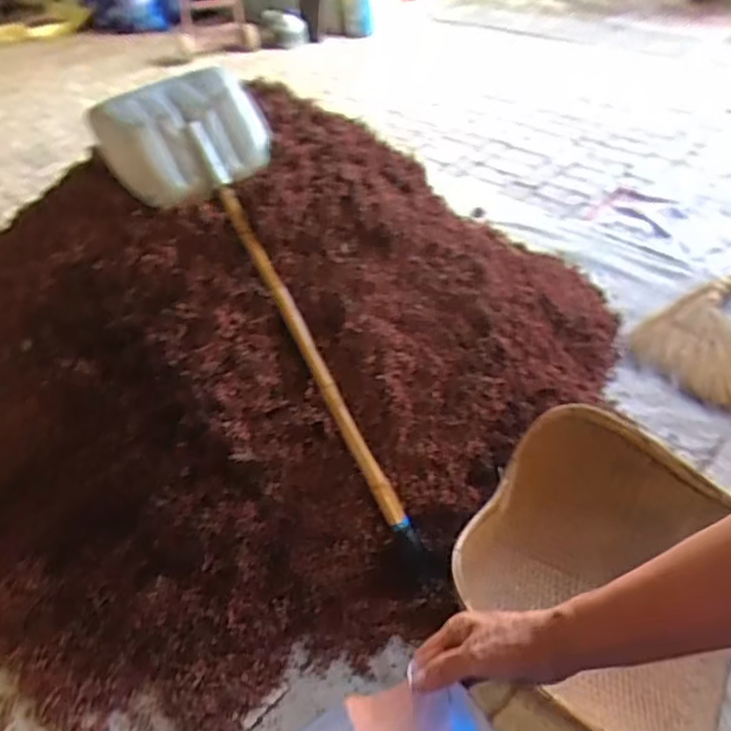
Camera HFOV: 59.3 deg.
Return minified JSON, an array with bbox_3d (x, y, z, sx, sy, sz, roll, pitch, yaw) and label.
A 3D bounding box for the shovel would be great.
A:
[{"bbox_3d":[-0.195,-0.142,1.522,0.358,1.201,0.217,-31,5,-33],"label":"shovel"}]

